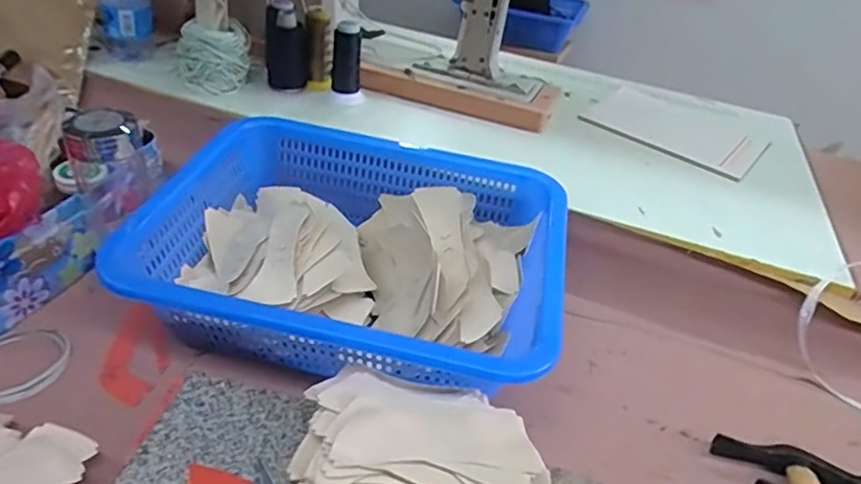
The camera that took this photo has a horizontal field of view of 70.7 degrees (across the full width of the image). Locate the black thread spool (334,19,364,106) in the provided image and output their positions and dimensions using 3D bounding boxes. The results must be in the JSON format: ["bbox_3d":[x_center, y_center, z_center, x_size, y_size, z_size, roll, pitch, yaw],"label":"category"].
[{"bbox_3d":[-0.125,-0.268,0.924,0.048,0.121,0.036,2,36,-8],"label":"black thread spool"}]

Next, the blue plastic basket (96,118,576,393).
[{"bbox_3d":[-0.077,0.022,0.681,0.426,0.137,0.335,13,36,8],"label":"blue plastic basket"}]

